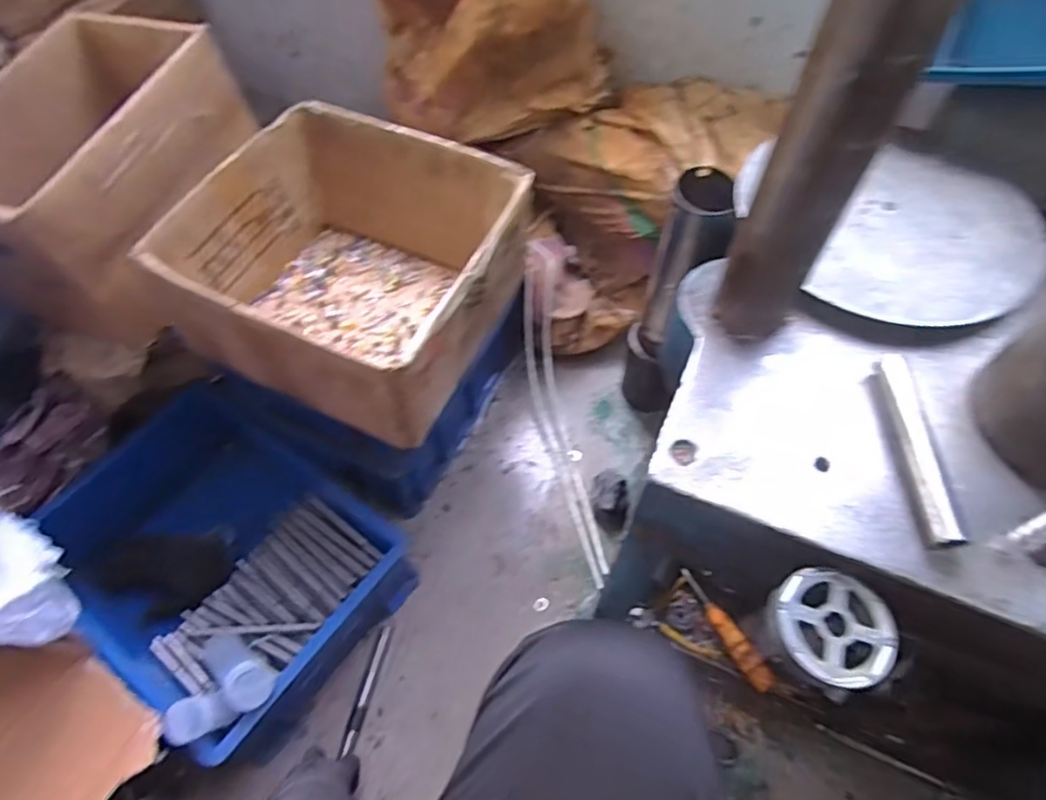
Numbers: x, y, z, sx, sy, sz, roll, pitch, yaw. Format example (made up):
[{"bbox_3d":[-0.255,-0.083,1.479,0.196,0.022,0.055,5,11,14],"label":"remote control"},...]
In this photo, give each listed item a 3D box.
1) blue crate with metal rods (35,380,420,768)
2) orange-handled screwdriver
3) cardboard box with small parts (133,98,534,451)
[{"bbox_3d":[-0.369,0.200,0.804,0.393,0.160,0.311,34,64,19],"label":"blue crate with metal rods"},{"bbox_3d":[0.255,0.286,0.794,0.029,0.030,0.168,-21,44,-12],"label":"orange-handled screwdriver"},{"bbox_3d":[-0.181,-0.139,0.675,0.304,0.142,0.305,23,61,14],"label":"cardboard box with small parts"}]

